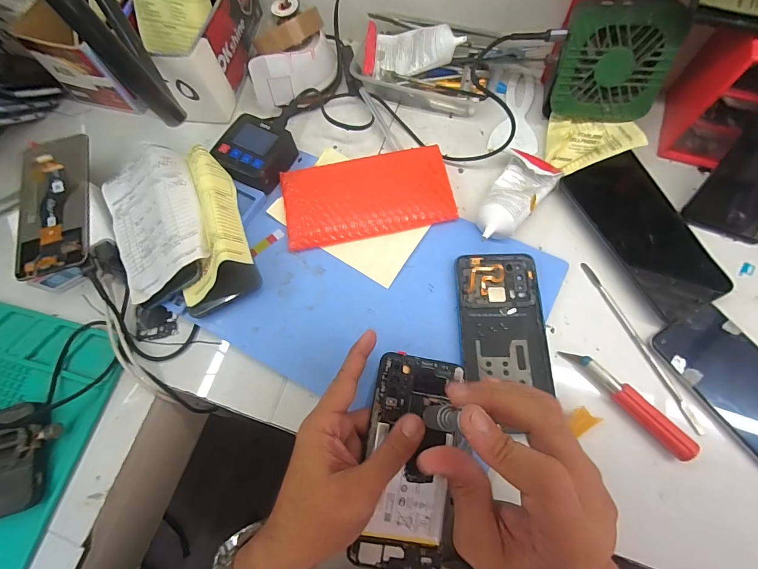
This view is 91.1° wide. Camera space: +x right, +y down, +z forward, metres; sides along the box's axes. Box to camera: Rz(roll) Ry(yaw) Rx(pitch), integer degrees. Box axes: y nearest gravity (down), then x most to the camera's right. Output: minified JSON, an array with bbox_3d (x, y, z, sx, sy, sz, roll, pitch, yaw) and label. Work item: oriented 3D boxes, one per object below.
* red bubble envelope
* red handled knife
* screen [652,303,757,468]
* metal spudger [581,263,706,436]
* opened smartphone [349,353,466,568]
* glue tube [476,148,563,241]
[{"bbox_3d":[-0.013,-0.093,0.391,0.170,0.015,0.093,-10,71,-2],"label":"red bubble envelope"},{"bbox_3d":[0.210,0.096,0.313,0.018,0.016,0.113,-41,73,-10],"label":"red handled knife"},{"bbox_3d":[0.312,0.094,0.310,0.075,0.013,0.153,-34,71,-8],"label":"screen"},{"bbox_3d":[0.235,0.052,0.337,0.008,0.005,0.167,-23,72,-7],"label":"metal spudger"},{"bbox_3d":[0.025,0.138,0.294,0.073,0.013,0.158,3,78,2],"label":"opened smartphone"},{"bbox_3d":[0.137,-0.089,0.374,0.051,0.028,0.117,34,61,12],"label":"glue tube"}]

